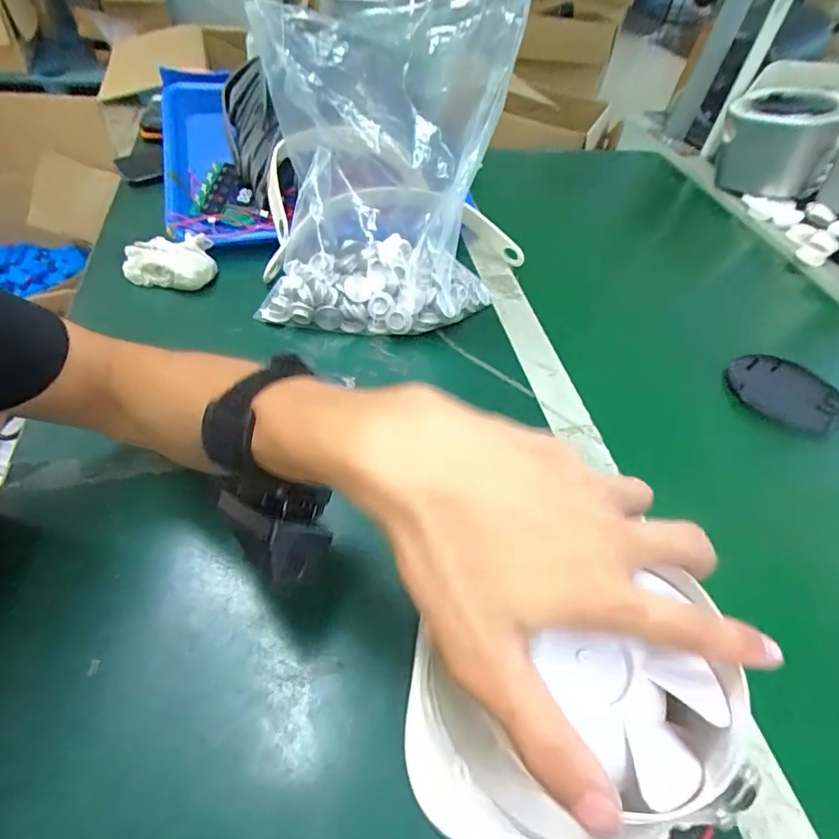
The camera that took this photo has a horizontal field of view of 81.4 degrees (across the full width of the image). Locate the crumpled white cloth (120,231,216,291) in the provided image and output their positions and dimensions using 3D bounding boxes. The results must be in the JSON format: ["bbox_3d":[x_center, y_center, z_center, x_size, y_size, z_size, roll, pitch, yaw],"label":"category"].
[{"bbox_3d":[-0.242,-0.150,0.471,0.081,0.030,0.053,-9,52,-15],"label":"crumpled white cloth"}]

